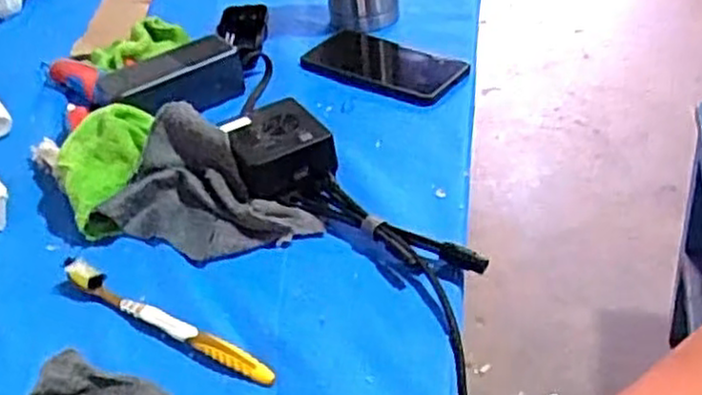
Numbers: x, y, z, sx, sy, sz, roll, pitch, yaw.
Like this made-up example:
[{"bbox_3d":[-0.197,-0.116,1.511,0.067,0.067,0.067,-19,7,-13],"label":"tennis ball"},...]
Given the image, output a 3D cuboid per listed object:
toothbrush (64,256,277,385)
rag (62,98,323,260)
[{"bbox_3d":[-0.127,0.081,0.503,0.185,0.013,0.015,18,44,30],"label":"toothbrush"},{"bbox_3d":[-0.142,-0.008,0.582,0.206,0.058,0.121,27,50,34],"label":"rag"}]

